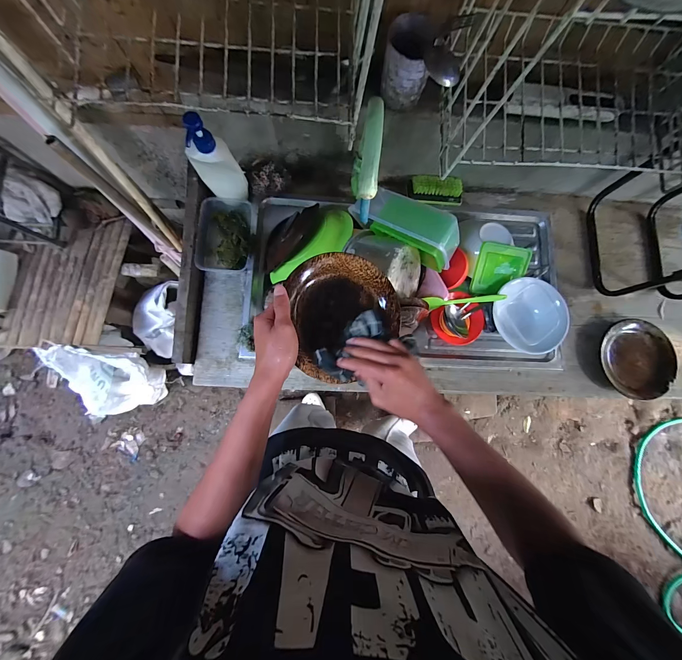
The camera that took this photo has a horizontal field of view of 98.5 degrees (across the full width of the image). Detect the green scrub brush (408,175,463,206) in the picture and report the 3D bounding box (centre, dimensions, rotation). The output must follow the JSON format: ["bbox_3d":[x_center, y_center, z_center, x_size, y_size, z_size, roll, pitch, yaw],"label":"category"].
[{"bbox_3d":[0.232,-0.343,0.719,0.125,0.038,0.056,2,81,-4],"label":"green scrub brush"}]

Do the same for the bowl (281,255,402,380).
[{"bbox_3d":[0.012,-0.021,0.443,0.161,0.046,0.185,-8,82,-5],"label":"bowl"}]

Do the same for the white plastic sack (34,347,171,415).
[{"bbox_3d":[-0.766,0.180,0.987,0.265,0.313,0.210,2,81,-4],"label":"white plastic sack"}]

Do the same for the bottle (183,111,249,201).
[{"bbox_3d":[-0.248,-0.329,0.586,0.081,0.215,0.044,-28,84,-7],"label":"bottle"}]

